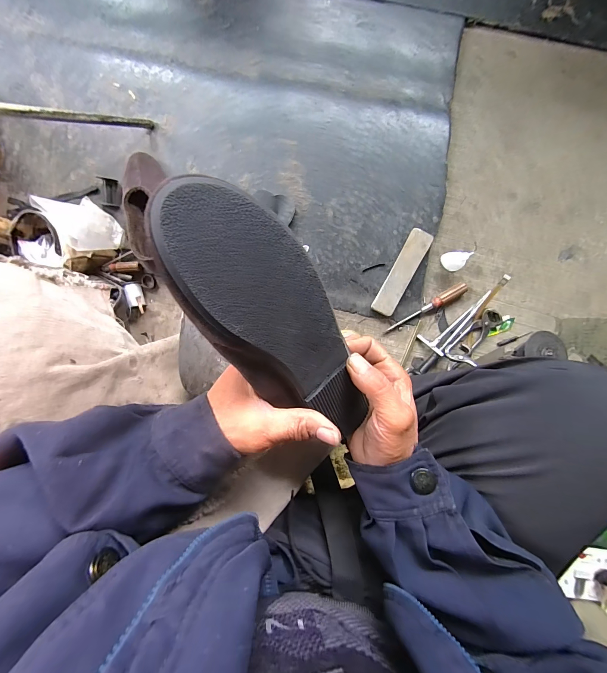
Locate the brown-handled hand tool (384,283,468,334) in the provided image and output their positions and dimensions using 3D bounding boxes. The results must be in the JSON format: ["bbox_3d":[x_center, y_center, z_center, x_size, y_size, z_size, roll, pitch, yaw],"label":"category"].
[{"bbox_3d":[0.258,-0.055,0.627,0.185,0.019,0.023,-32,94,2],"label":"brown-handled hand tool"}]

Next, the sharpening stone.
[{"bbox_3d":[0.204,-0.132,0.616,0.045,0.019,0.182,27,94,-2],"label":"sharpening stone"}]

